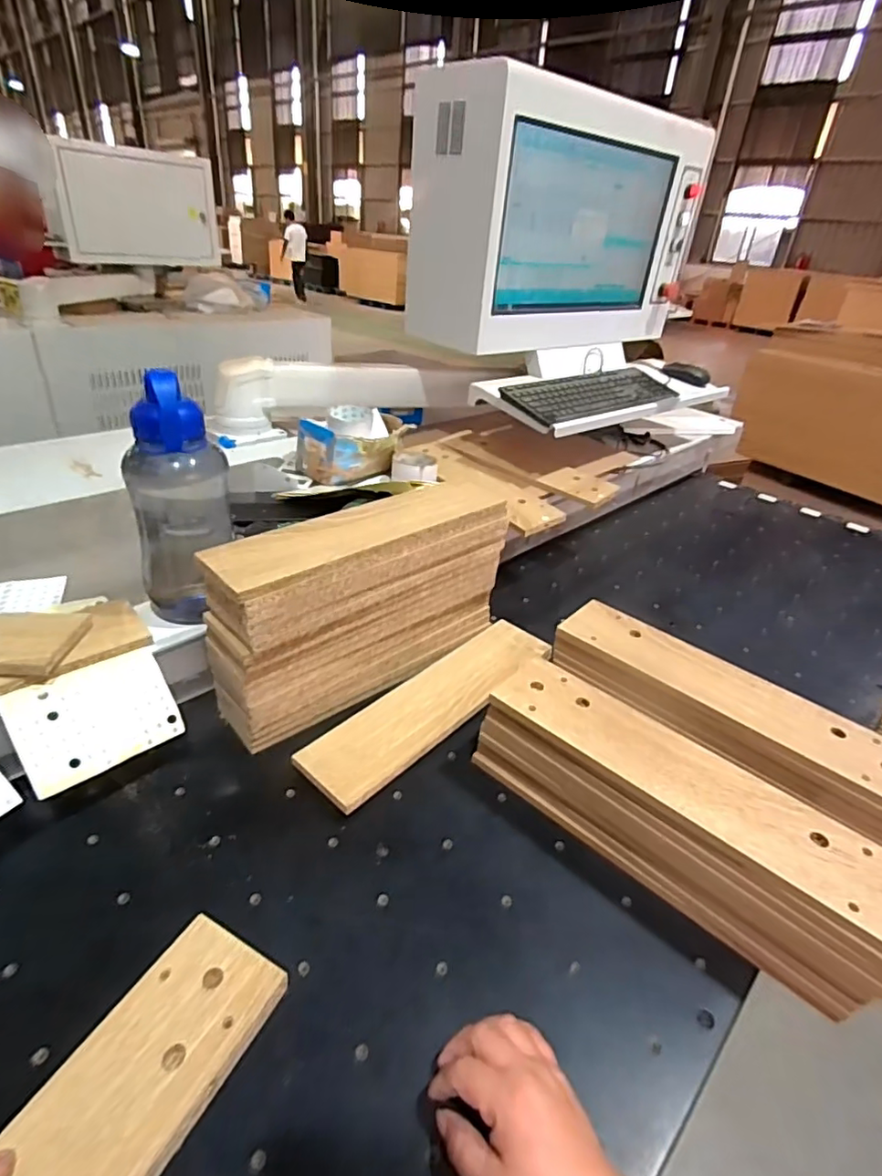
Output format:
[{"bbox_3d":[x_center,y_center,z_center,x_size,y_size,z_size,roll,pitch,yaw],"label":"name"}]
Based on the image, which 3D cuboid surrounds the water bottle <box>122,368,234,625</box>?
[{"bbox_3d":[-0.270,-0.083,0.594,0.097,0.262,0.104,-8,34,-19],"label":"water bottle"}]

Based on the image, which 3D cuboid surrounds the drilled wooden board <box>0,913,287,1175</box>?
[{"bbox_3d":[-0.240,0.357,0.306,0.091,0.017,0.361,21,33,22],"label":"drilled wooden board"}]

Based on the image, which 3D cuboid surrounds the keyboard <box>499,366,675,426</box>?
[{"bbox_3d":[0.309,-0.382,1.126,0.437,0.042,0.153,-22,42,-37],"label":"keyboard"}]

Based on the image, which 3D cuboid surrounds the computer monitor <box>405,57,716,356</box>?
[{"bbox_3d":[0.238,-0.676,1.097,0.627,0.369,0.211,-19,39,-33],"label":"computer monitor"}]

